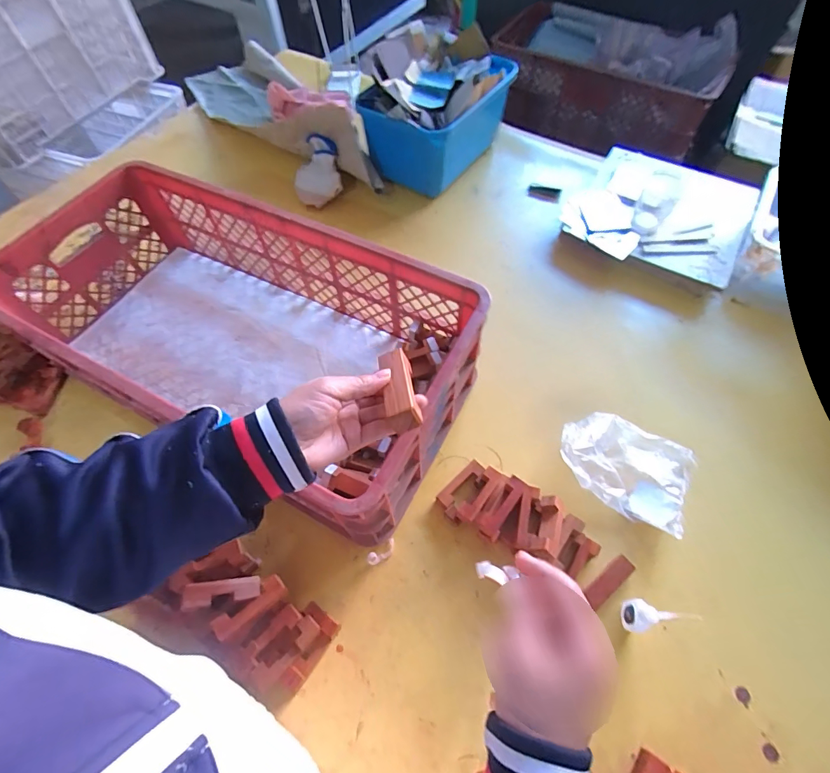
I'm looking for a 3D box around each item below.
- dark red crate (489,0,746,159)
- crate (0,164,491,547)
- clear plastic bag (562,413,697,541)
[{"bbox_3d":[0.543,-0.910,1.249,0.624,0.239,0.275,22,63,13],"label":"dark red crate"},{"bbox_3d":[-0.255,-0.081,0.608,0.652,0.170,0.319,25,64,14],"label":"crate"},{"bbox_3d":[0.288,0.106,0.582,0.167,0.042,0.128,27,64,15],"label":"clear plastic bag"}]

